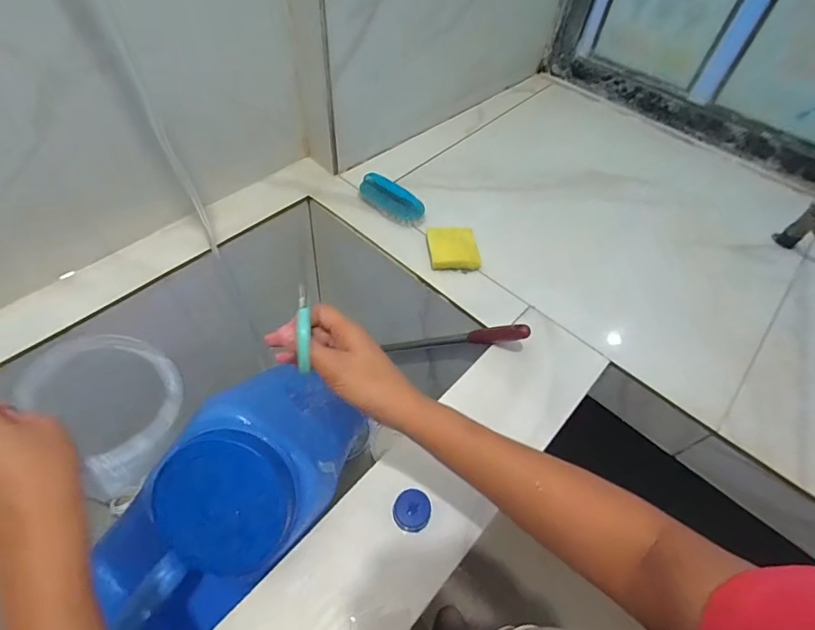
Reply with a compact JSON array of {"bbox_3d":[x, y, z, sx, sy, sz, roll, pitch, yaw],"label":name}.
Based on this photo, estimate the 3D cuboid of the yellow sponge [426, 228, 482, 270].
[{"bbox_3d":[0.069,-0.100,0.669,0.075,0.019,0.076,0,54,-4],"label":"yellow sponge"}]

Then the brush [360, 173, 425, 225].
[{"bbox_3d":[-0.025,-0.188,0.718,0.118,0.039,0.050,32,58,18],"label":"brush"}]

